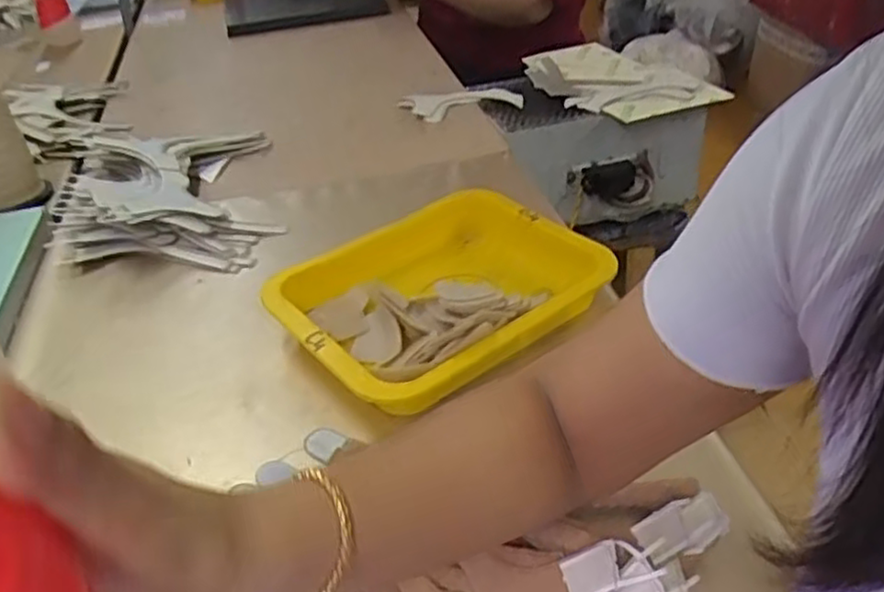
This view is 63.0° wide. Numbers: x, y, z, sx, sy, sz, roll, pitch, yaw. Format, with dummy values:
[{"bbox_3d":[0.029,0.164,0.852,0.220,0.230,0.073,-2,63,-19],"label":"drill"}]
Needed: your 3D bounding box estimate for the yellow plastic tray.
[{"bbox_3d":[0.002,0.003,0.618,0.258,0.060,0.191,-28,43,-29],"label":"yellow plastic tray"}]

